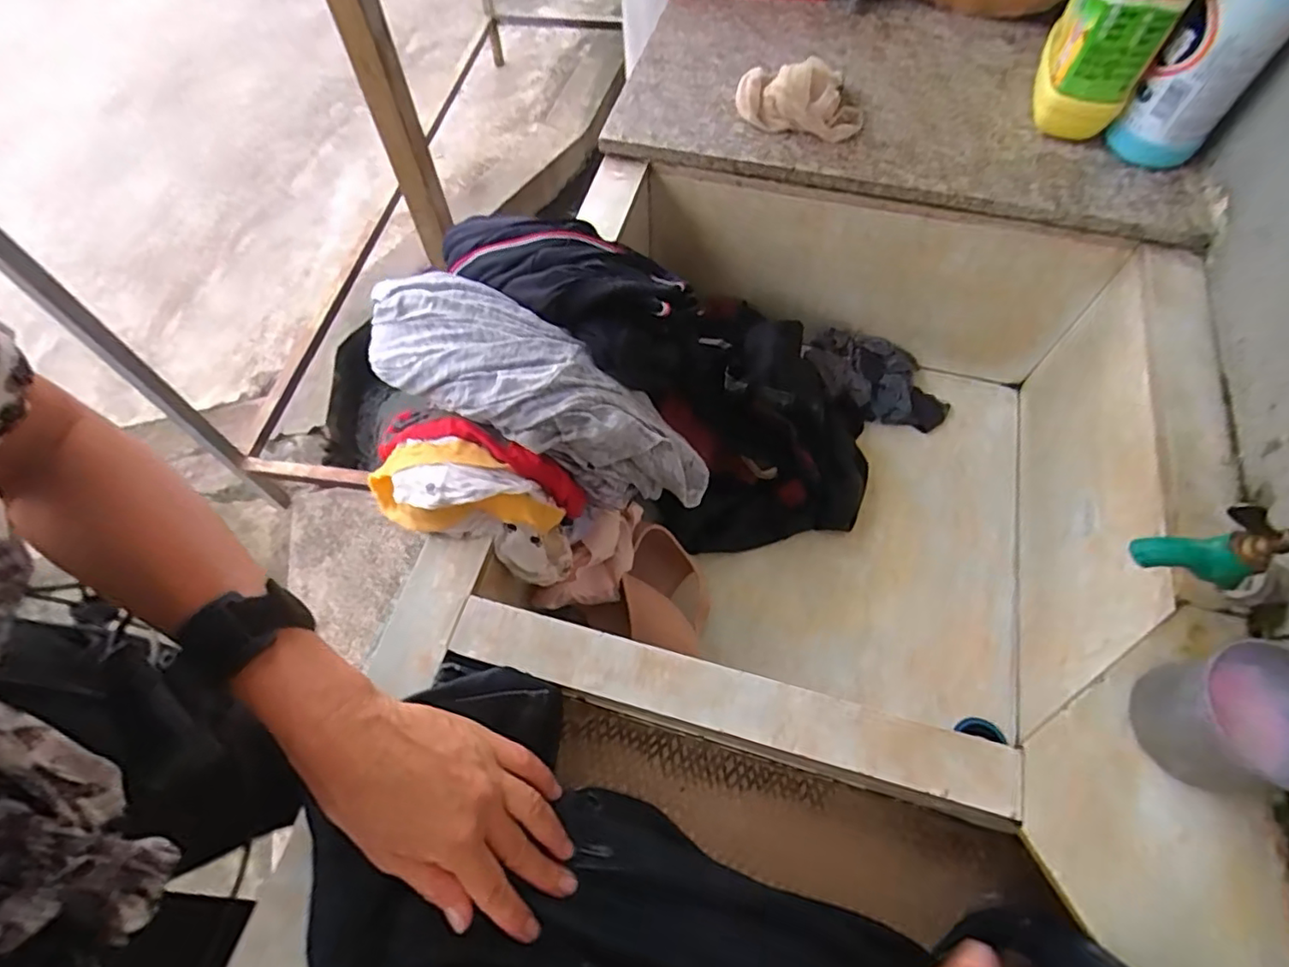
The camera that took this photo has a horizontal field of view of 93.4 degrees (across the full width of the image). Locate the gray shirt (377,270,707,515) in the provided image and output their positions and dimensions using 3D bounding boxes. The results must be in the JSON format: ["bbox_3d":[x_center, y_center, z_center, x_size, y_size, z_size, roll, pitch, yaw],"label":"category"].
[{"bbox_3d":[-0.077,-0.059,0.447,0.285,0.098,0.088,31,65,-8],"label":"gray shirt"}]

